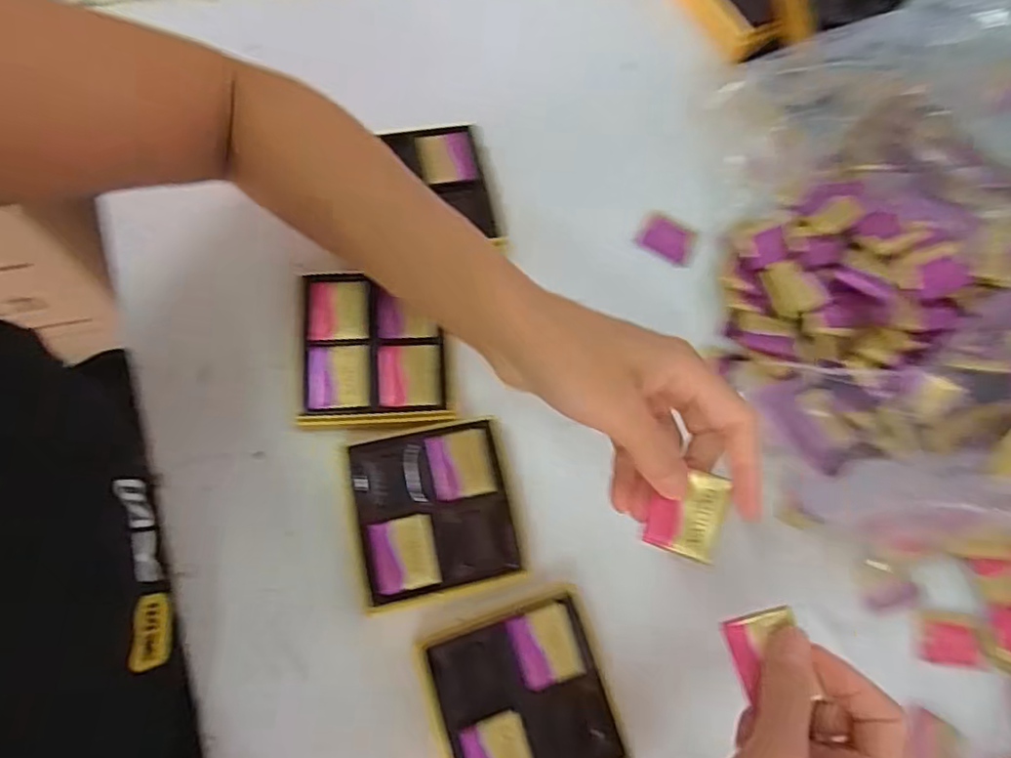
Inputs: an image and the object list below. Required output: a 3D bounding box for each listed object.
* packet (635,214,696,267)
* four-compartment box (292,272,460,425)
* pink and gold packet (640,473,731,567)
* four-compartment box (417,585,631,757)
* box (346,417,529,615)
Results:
[{"bbox_3d":[0.120,-0.104,0.469,0.040,0.004,0.029,32,72,3],"label":"packet"},{"bbox_3d":[-0.082,-0.017,0.396,0.096,0.021,0.094,0,73,-8],"label":"four-compartment box"},{"bbox_3d":[0.081,0.061,0.285,0.031,0.006,0.037,12,72,23],"label":"pink and gold packet"},{"bbox_3d":[0.009,0.177,0.346,0.095,0.017,0.095,-17,76,-12],"label":"four-compartment box"},{"bbox_3d":[-0.042,0.078,0.373,0.092,0.017,0.094,-11,74,-11],"label":"box"}]

